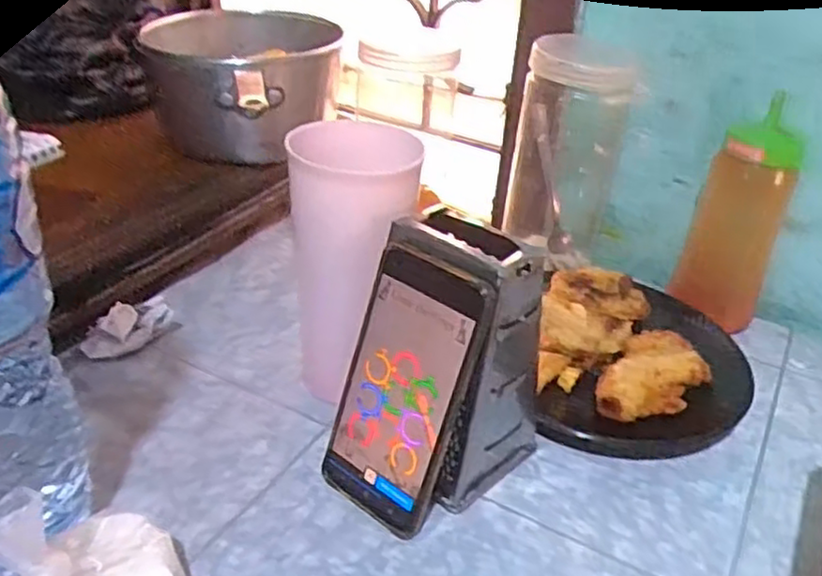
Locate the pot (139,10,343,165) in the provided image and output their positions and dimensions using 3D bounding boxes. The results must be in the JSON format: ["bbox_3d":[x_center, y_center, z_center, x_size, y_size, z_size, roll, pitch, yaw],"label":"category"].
[{"bbox_3d":[-0.147,-0.199,0.699,0.151,0.093,0.178,16,33,21],"label":"pot"}]

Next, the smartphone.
[{"bbox_3d":[-0.006,0.064,0.441,0.078,0.170,0.011,28,21,30],"label":"smartphone"}]

